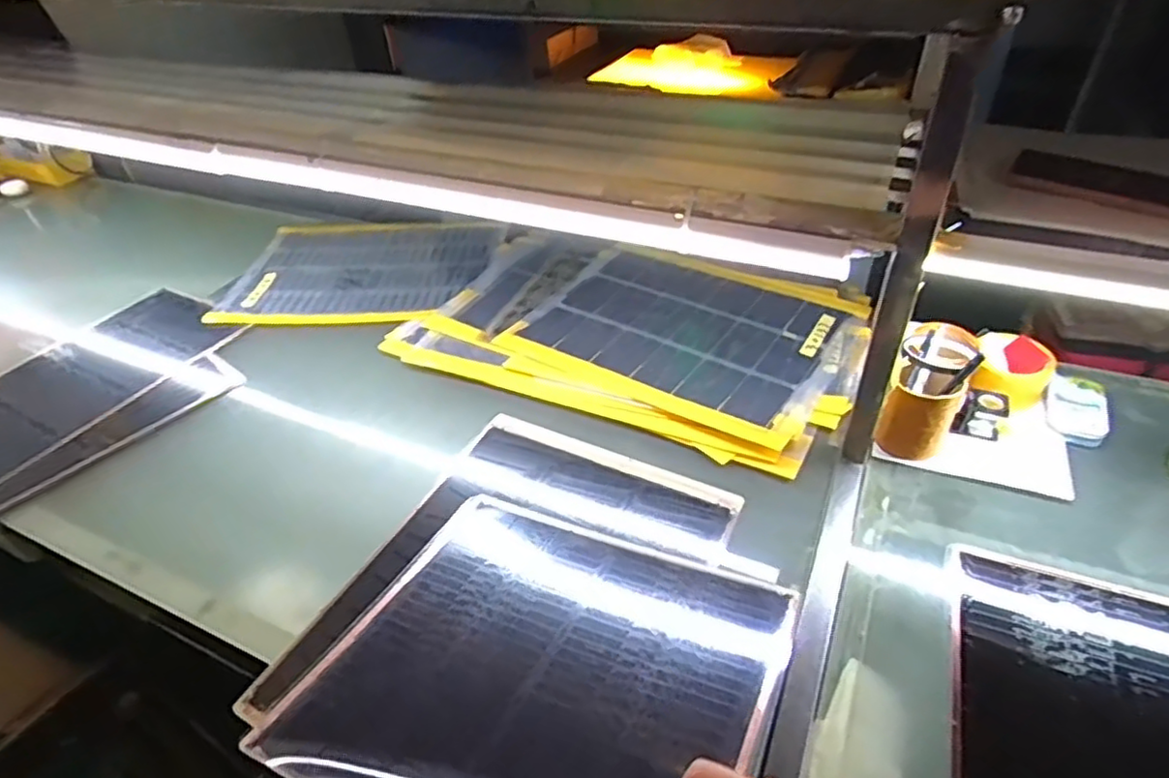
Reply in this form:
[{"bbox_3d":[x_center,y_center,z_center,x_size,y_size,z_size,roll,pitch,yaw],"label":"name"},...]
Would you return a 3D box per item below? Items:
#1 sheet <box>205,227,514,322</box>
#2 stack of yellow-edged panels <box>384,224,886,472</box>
[{"bbox_3d":[-0.411,-0.233,1.275,0.481,0.023,0.381,-1,38,5],"label":"sheet"},{"bbox_3d":[0.074,-0.099,1.055,0.670,0.040,0.430,15,42,23],"label":"stack of yellow-edged panels"}]

